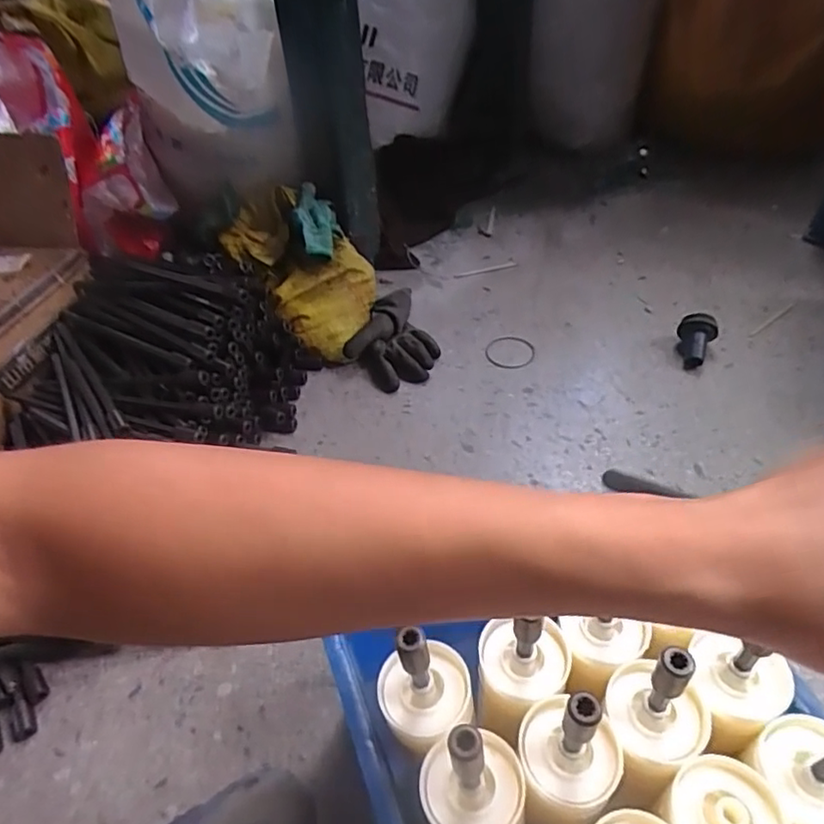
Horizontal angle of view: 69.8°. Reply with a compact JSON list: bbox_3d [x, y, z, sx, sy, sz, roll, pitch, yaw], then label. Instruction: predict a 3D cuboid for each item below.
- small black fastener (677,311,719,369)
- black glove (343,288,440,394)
[{"bbox_3d":[0.397,-0.101,0.830,0.050,0.049,0.067,19,50,23],"label":"small black fastener"},{"bbox_3d":[-0.034,-0.106,0.878,0.131,0.044,0.177,-18,46,-12],"label":"black glove"}]

